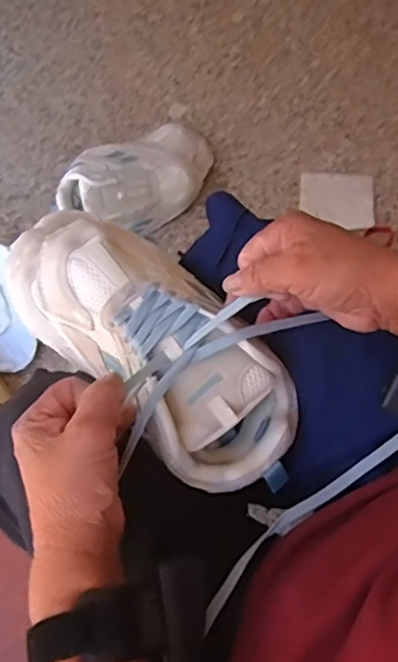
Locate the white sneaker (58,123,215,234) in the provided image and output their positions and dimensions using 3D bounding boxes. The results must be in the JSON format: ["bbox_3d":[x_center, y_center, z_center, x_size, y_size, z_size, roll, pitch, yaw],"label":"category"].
[{"bbox_3d":[-0.087,-0.235,0.952,0.266,0.130,0.135,-32,69,-9],"label":"white sneaker"}]

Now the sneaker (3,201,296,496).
[{"bbox_3d":[-0.037,0.005,0.453,0.257,0.082,0.112,41,78,15],"label":"sneaker"}]

